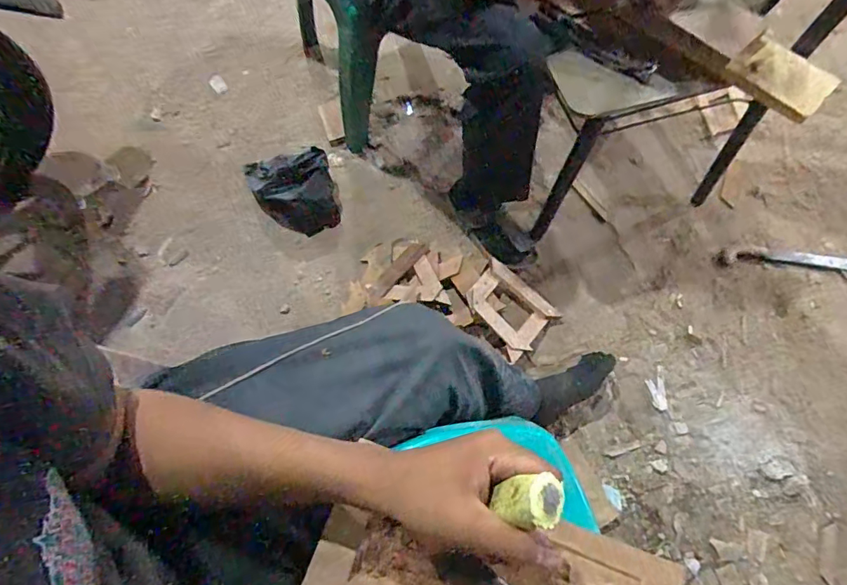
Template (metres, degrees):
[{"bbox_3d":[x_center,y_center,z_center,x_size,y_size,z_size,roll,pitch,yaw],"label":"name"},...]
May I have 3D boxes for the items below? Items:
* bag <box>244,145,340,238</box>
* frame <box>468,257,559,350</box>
[{"bbox_3d":[-0.300,-0.245,1.164,0.180,0.106,0.214,-23,70,-12],"label":"bag"},{"bbox_3d":[0.182,0.027,1.065,0.177,0.013,0.153,44,53,7],"label":"frame"}]

